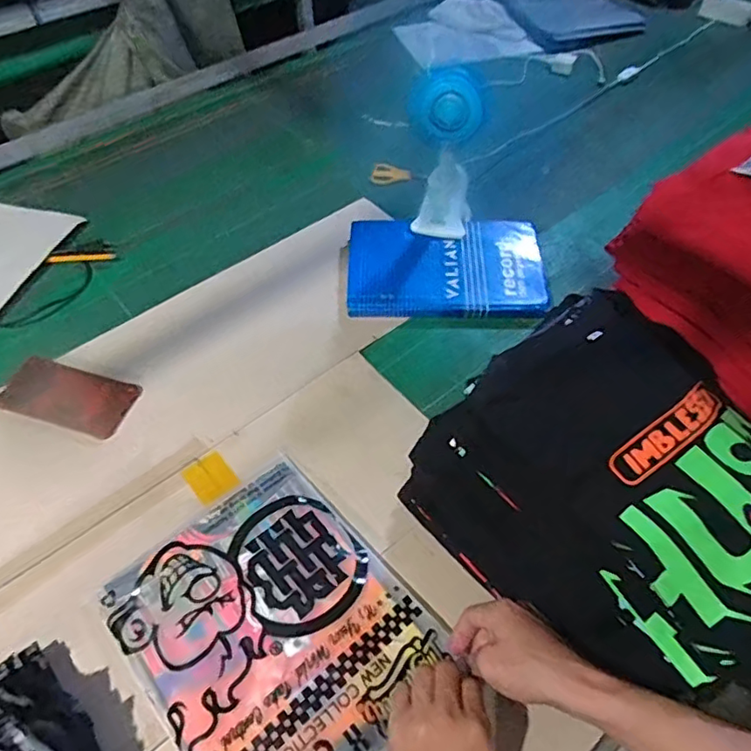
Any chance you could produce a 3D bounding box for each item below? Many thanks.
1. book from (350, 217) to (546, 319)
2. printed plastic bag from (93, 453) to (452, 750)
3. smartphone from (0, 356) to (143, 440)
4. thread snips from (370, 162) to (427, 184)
[{"bbox_3d":[0.100,-0.159,0.826,0.272,0.016,0.168,1,62,5],"label":"book"},{"bbox_3d":[-0.093,0.248,0.553,0.238,0.020,0.310,-34,60,-23],"label":"printed plastic bag"},{"bbox_3d":[-0.388,0.025,0.727,0.166,0.008,0.082,14,54,10],"label":"smartphone"},{"bbox_3d":[0.038,-0.343,0.991,0.089,0.013,0.037,16,55,11],"label":"thread snips"}]

